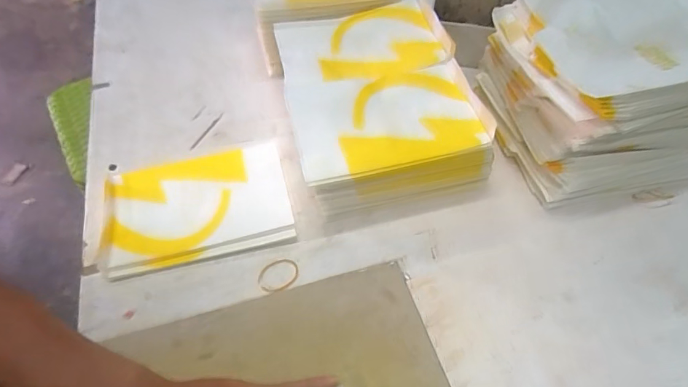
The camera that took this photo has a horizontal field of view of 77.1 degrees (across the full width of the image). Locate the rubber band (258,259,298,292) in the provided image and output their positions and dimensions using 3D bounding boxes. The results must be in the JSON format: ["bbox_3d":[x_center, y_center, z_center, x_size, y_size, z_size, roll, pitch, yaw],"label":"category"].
[{"bbox_3d":[-0.061,0.076,0.401,0.039,0.004,0.030,-28,57,-15],"label":"rubber band"}]

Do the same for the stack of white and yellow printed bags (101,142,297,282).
[{"bbox_3d":[-0.149,0.012,0.437,0.178,0.017,0.119,-12,54,-9],"label":"stack of white and yellow printed bags"}]

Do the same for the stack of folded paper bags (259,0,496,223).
[{"bbox_3d":[0.028,-0.102,0.476,0.182,0.094,0.241,-11,54,-8],"label":"stack of folded paper bags"}]

